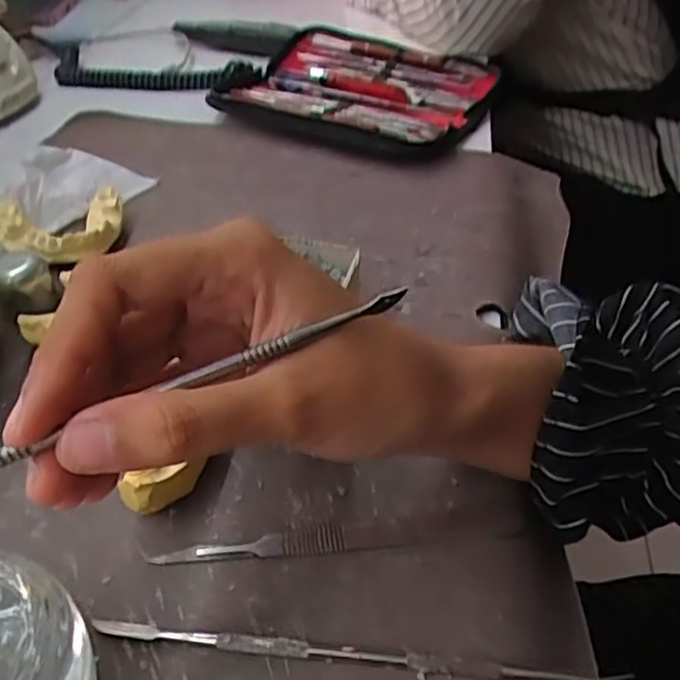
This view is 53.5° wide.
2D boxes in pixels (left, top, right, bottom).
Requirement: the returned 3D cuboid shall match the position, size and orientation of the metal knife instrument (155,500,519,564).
[{"bbox_3d":[0.001,0.074,0.255,0.137,0.005,0.014,-5,42,-6],"label":"metal knife instrument"}]

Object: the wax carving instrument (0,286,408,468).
[{"bbox_3d":[-0.050,0.015,0.177,0.157,0.005,0.004,-23,46,-17],"label":"wax carving instrument"}]

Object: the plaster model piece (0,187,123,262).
[{"bbox_3d":[-0.163,-0.068,0.391,0.072,0.018,0.059,-15,44,-17],"label":"plaster model piece"}]

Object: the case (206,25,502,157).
[{"bbox_3d":[0.019,-0.214,0.571,0.204,0.039,0.188,15,43,16],"label":"case"}]

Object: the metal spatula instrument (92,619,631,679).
[{"bbox_3d":[0.003,0.104,0.222,0.172,0.006,0.007,5,41,5],"label":"metal spatula instrument"}]

